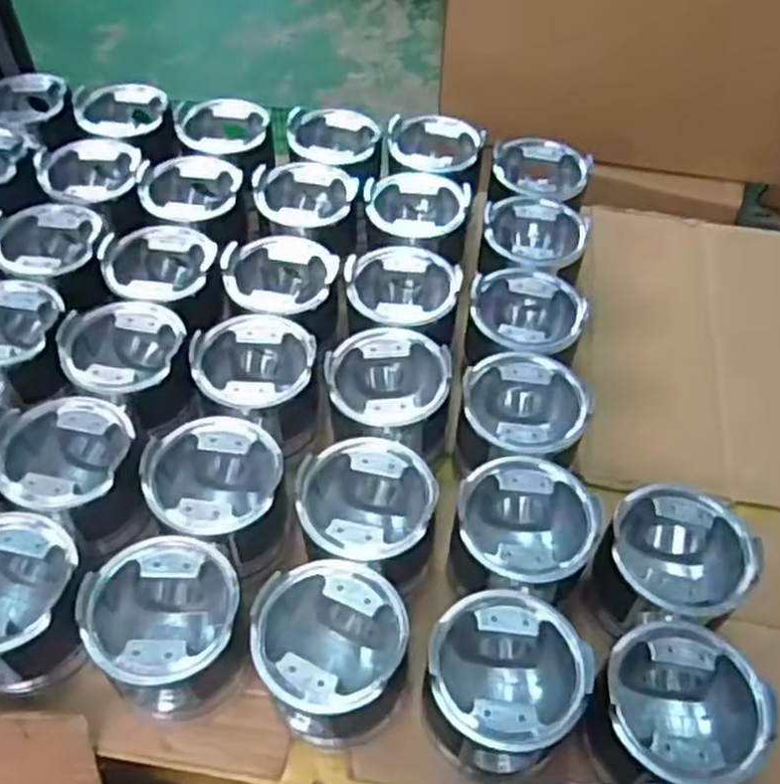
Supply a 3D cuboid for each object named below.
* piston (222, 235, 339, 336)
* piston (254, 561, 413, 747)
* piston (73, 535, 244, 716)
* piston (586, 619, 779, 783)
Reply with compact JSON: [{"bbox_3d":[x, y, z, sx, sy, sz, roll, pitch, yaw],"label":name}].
[{"bbox_3d":[-0.099,-0.090,0.718,0.097,0.059,0.101,1,52,-1],"label":"piston"},{"bbox_3d":[-0.039,0.174,0.531,0.098,0.079,0.101,1,52,-1],"label":"piston"},{"bbox_3d":[-0.150,0.166,0.548,0.095,0.105,0.099,1,52,-1],"label":"piston"},{"bbox_3d":[0.177,0.206,0.502,0.096,0.086,0.090,1,52,-1],"label":"piston"}]

